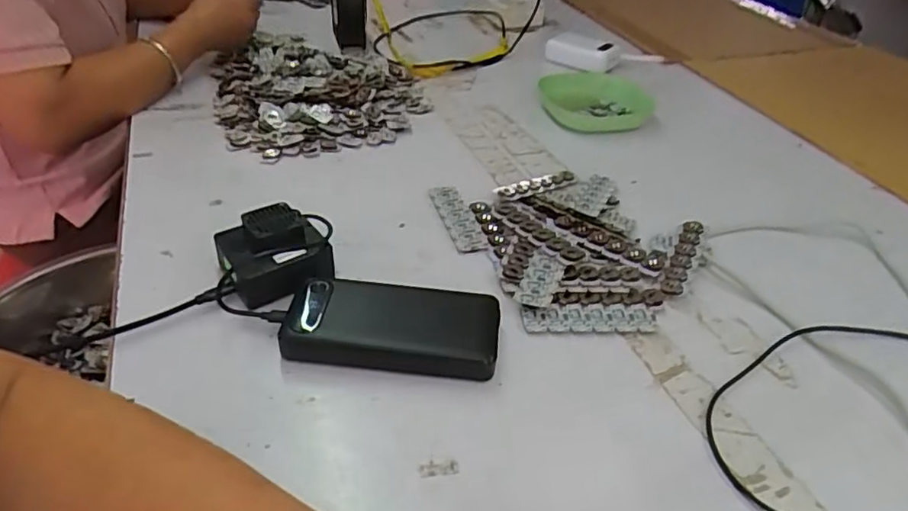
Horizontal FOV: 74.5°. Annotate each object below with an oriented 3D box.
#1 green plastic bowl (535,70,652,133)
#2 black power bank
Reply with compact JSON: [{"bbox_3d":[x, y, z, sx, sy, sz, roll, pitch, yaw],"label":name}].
[{"bbox_3d":[0.192,-0.212,0.807,0.141,0.029,0.138,3,38,-2],"label":"green plastic bowl"},{"bbox_3d":[-0.046,0.053,0.449,0.154,0.026,0.072,6,38,2],"label":"black power bank"}]

